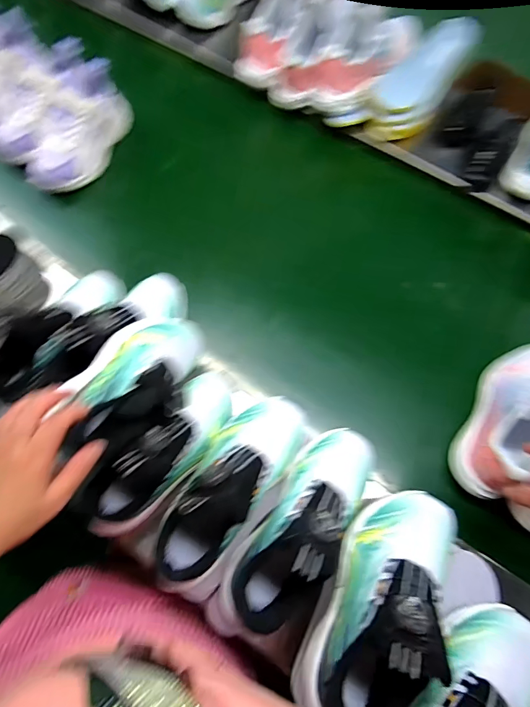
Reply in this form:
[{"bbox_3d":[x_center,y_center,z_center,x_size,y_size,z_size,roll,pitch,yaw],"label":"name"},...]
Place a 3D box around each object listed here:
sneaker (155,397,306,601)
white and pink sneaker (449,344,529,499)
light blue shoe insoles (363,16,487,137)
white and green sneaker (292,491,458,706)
[{"bbox_3d":[-0.036,0.139,0.395,0.090,0.104,0.218,31,72,8],"label":"sneaker"},{"bbox_3d":[0.358,0.073,0.494,0.100,0.139,0.251,43,71,12],"label":"white and pink sneaker"},{"bbox_3d":[0.291,-0.507,0.682,0.235,0.069,0.099,-46,77,12],"label":"light blue shoe insoles"},{"bbox_3d":[0.109,0.223,0.325,0.081,0.108,0.218,32,72,9],"label":"white and green sneaker"}]

